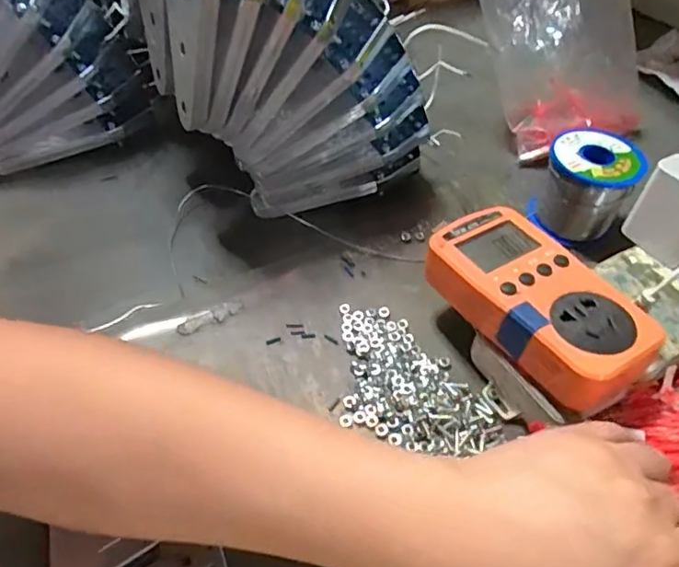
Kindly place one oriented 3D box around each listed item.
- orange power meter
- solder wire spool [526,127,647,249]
[{"bbox_3d":[0.108,0.010,0.318,0.069,0.033,0.130,-26,54,-23],"label":"orange power meter"},{"bbox_3d":[0.184,-0.072,0.423,0.060,0.058,0.067,26,54,20],"label":"solder wire spool"}]

